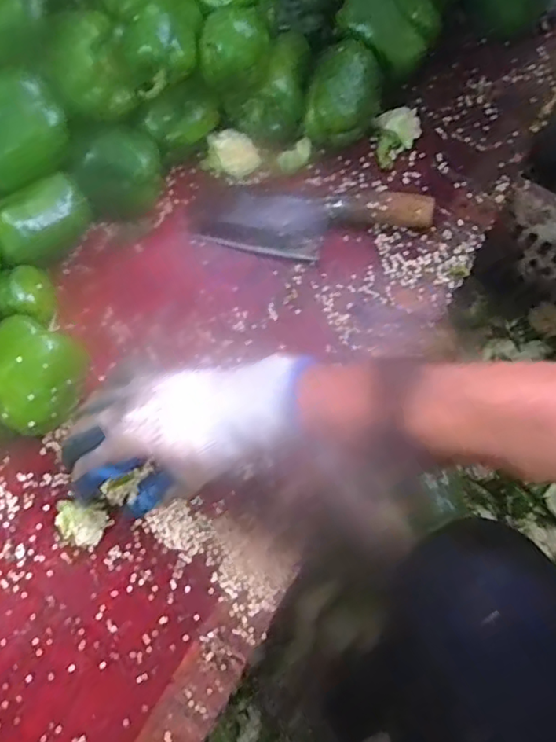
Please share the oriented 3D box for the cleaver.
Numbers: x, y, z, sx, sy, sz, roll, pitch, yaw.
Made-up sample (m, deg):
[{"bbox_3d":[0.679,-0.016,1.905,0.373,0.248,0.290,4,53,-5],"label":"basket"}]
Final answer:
[{"bbox_3d":[0.026,-0.138,0.515,0.214,0.031,0.066,11,73,6],"label":"cleaver"}]

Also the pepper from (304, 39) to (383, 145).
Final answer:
[{"bbox_3d":[0.064,-0.257,0.536,0.063,0.058,0.079,15,74,8],"label":"pepper"}]

